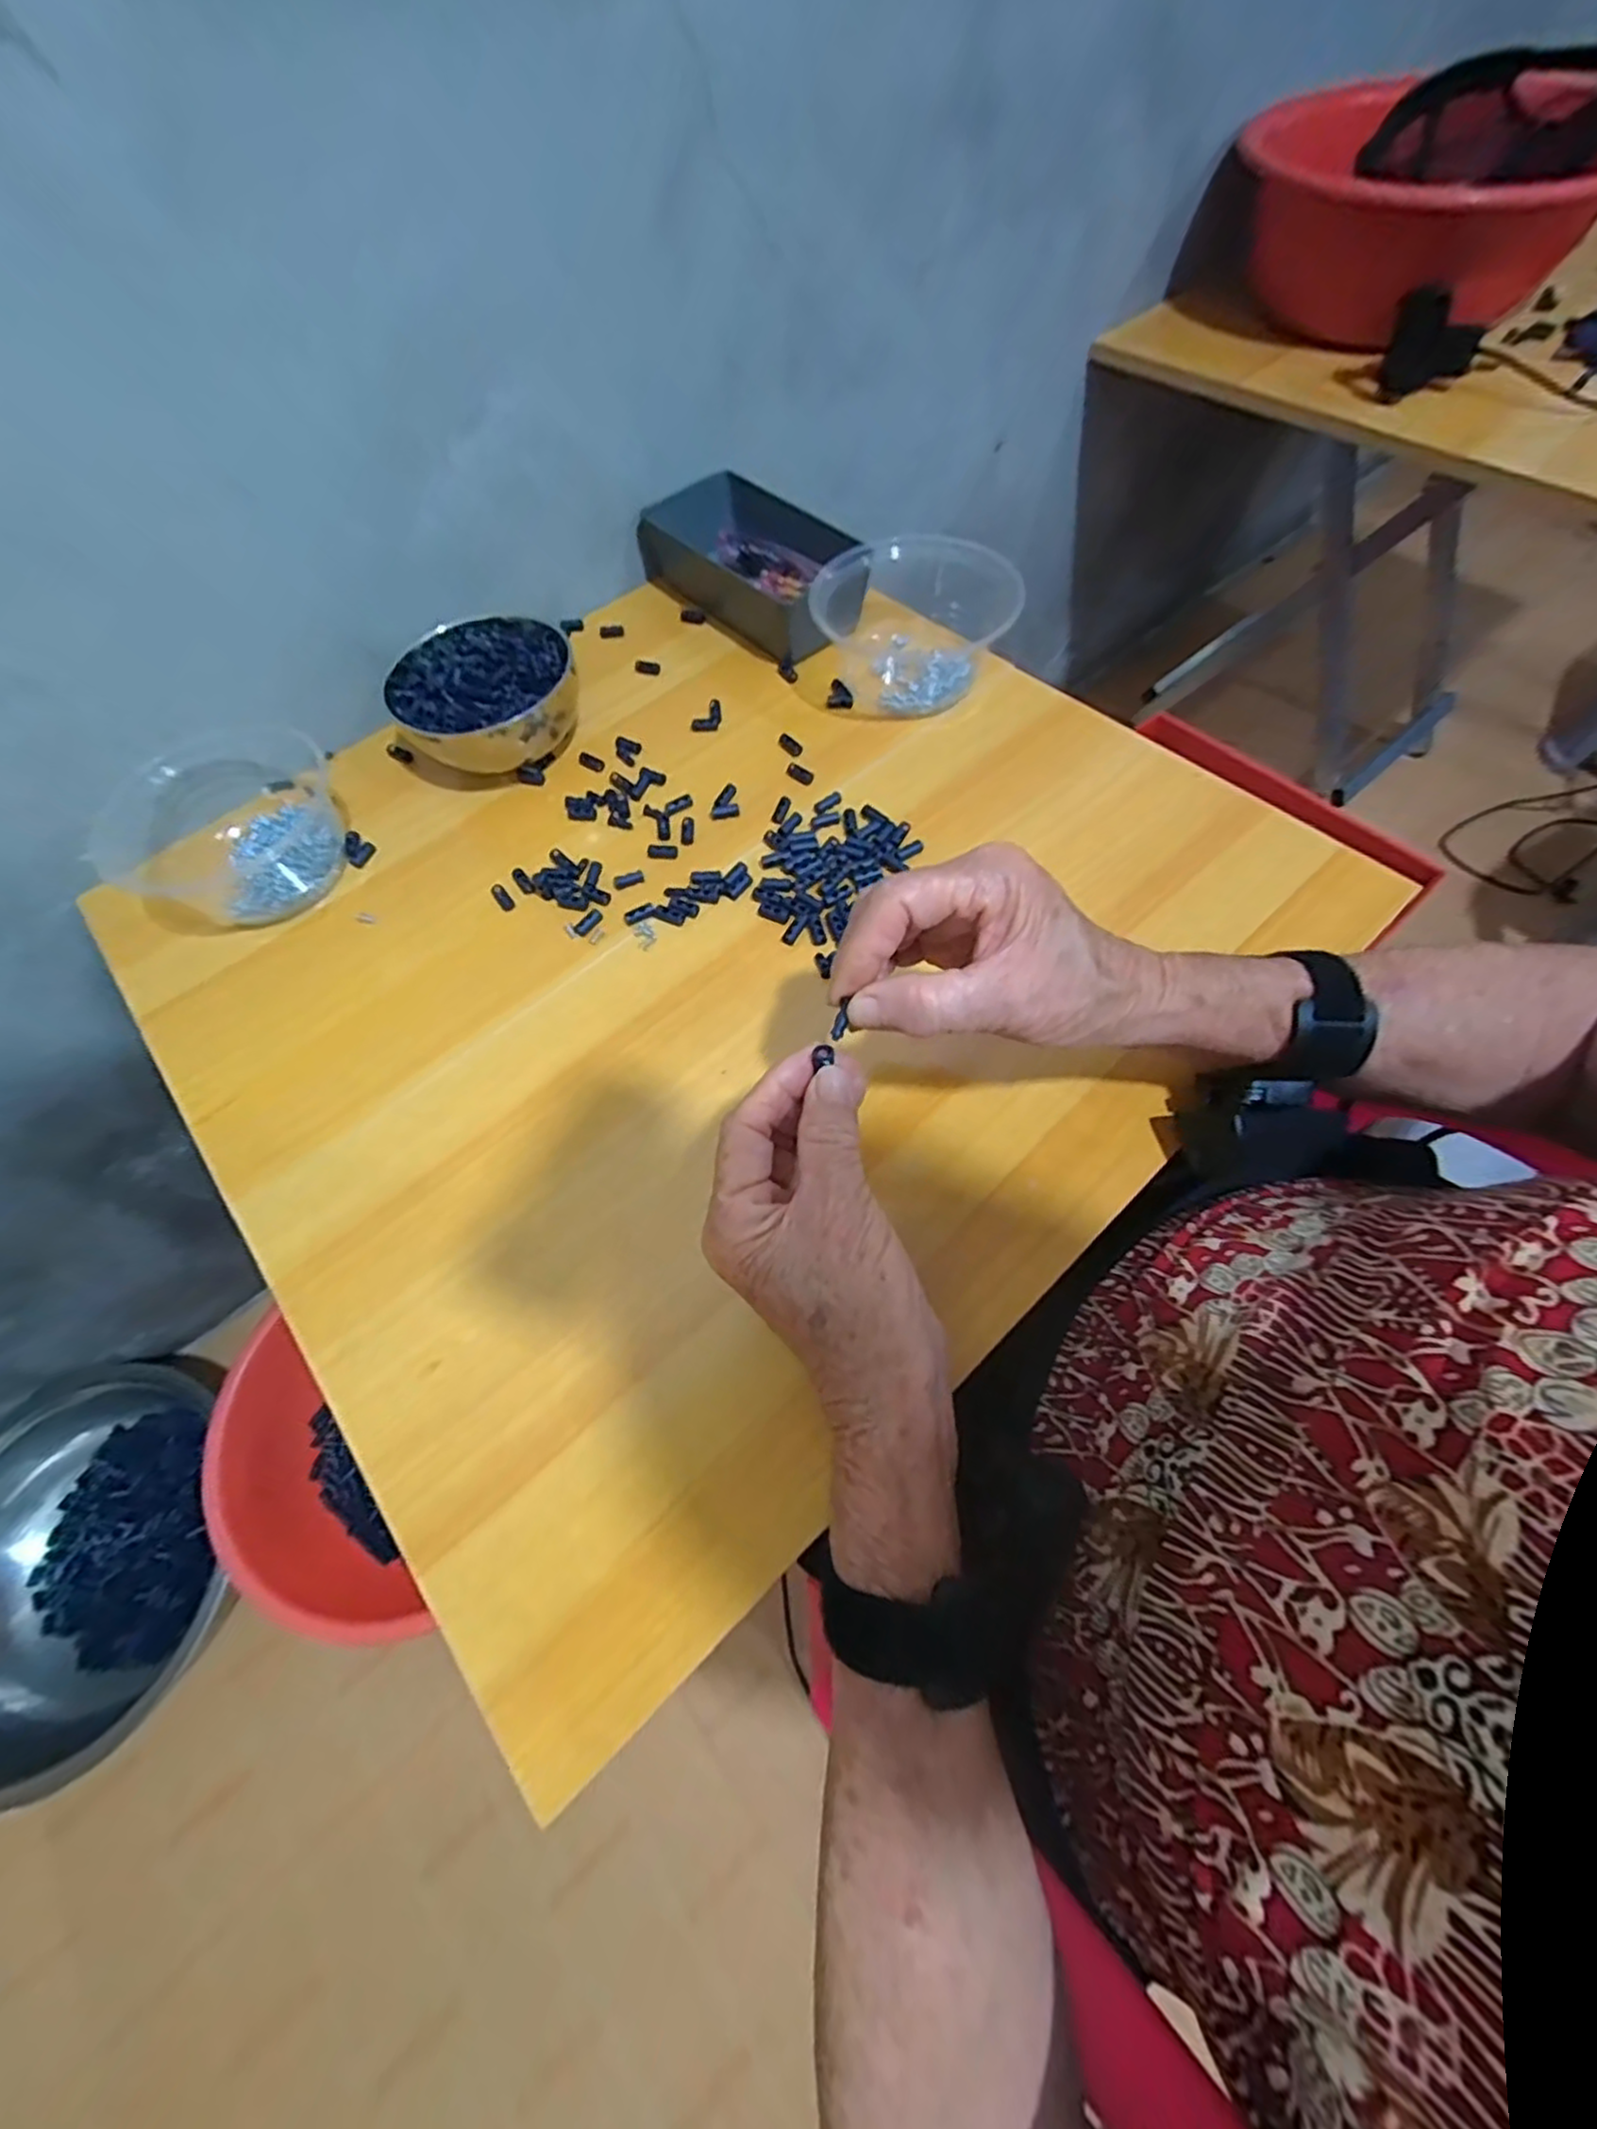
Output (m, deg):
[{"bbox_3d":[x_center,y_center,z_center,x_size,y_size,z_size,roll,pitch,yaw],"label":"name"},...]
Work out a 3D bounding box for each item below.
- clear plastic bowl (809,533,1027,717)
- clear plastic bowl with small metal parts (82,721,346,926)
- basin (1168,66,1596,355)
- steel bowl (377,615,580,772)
[{"bbox_3d":[0.074,-0.319,0.506,0.126,0.060,0.121,-2,63,3],"label":"clear plastic bowl"},{"bbox_3d":[-0.367,-0.149,0.454,0.147,0.055,0.131,-40,68,-15],"label":"clear plastic bowl with small metal parts"},{"bbox_3d":[0.588,-0.834,0.699,0.332,0.128,0.363,-2,63,3],"label":"basin"},{"bbox_3d":[-0.216,-0.252,0.494,0.111,0.052,0.123,36,71,19],"label":"steel bowl"}]

